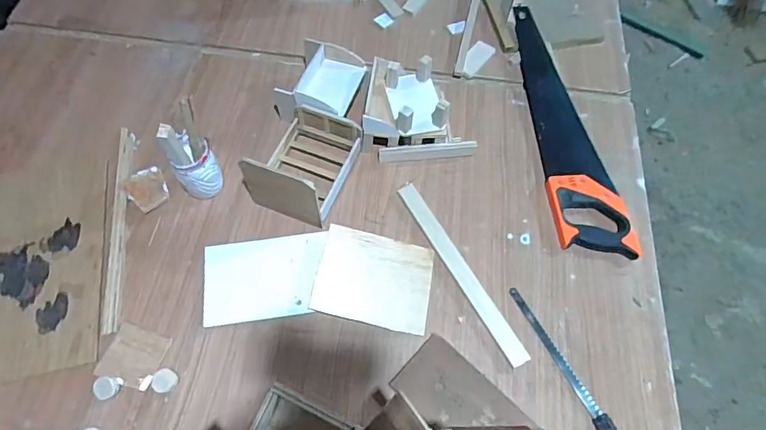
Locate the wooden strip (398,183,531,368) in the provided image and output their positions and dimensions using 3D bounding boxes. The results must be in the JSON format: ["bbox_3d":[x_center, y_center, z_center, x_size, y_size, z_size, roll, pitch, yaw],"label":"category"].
[{"bbox_3d":[0.115,0.078,0.715,0.030,0.010,0.316,-25,66,-14],"label":"wooden strip"}]

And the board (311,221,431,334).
[{"bbox_3d":[-0.012,0.092,0.694,0.164,0.012,0.131,13,68,-2],"label":"board"}]

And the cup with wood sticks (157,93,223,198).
[{"bbox_3d":[-0.279,-0.089,0.688,0.067,0.184,0.070,-30,68,-16],"label":"cup with wood sticks"}]

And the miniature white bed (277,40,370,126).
[{"bbox_3d":[-0.105,-0.218,0.815,0.129,0.077,0.139,19,64,8],"label":"miniature white bed"}]

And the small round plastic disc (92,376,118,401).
[{"bbox_3d":[-0.360,0.224,0.615,0.029,0.006,0.026,35,67,15],"label":"small round plastic disc"}]

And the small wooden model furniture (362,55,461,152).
[{"bbox_3d":[0.042,-0.186,0.800,0.154,0.089,0.144,0,63,-2],"label":"small wooden model furniture"}]

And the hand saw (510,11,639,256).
[{"bbox_3d":[0.323,-0.167,0.836,0.120,0.031,0.516,-1,63,-2],"label":"hand saw"}]

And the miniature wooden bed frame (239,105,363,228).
[{"bbox_3d":[-0.120,-0.088,0.736,0.129,0.105,0.183,22,64,9],"label":"miniature wooden bed frame"}]

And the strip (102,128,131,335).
[{"bbox_3d":[-0.404,0.011,0.722,0.025,0.006,0.340,-8,63,-6],"label":"strip"}]

